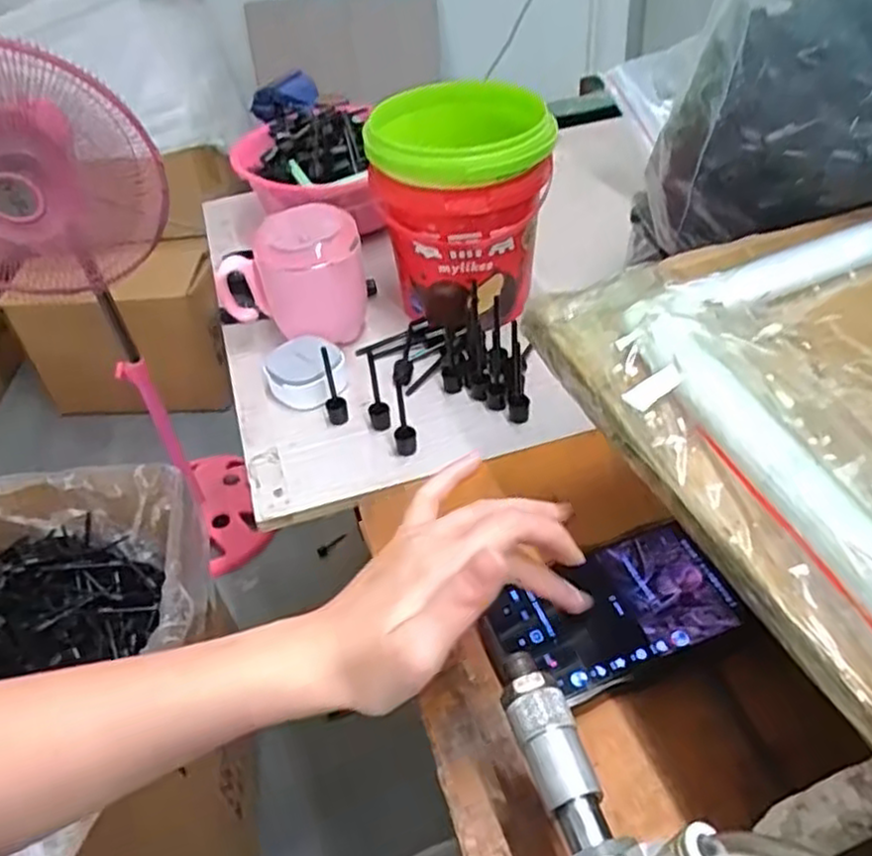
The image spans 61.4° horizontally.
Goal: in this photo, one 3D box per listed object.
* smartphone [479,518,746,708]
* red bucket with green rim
[{"bbox_3d":[0.090,0.098,0.385,0.126,0.014,0.074,-19,44,-13],"label":"smartphone"},{"bbox_3d":[0.018,-0.171,0.569,0.126,0.144,0.126,-9,43,-3],"label":"red bucket with green rim"}]

